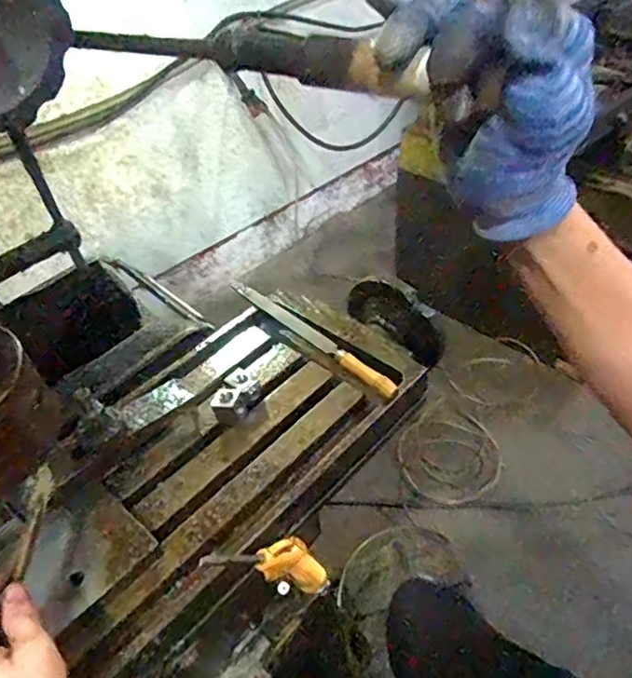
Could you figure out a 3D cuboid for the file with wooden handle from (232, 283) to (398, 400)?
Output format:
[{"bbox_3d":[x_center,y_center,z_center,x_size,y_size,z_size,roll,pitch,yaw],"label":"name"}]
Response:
[{"bbox_3d":[-0.007,-0.006,0.680,0.021,0.023,0.276,-33,50,-26],"label":"file with wooden handle"}]

